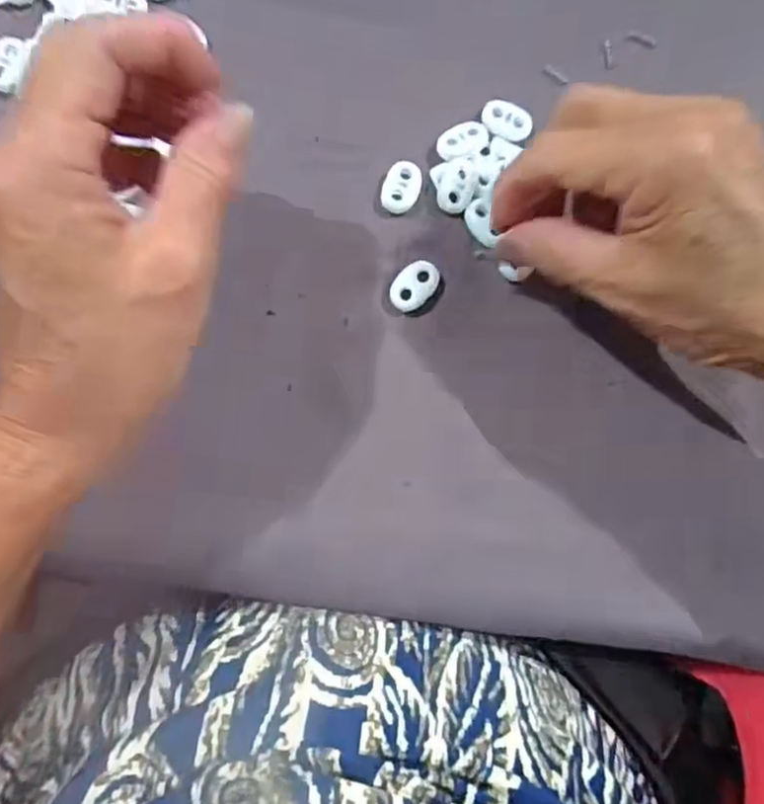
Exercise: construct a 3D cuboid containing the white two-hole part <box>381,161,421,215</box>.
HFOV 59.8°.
[{"bbox_3d":[0.008,-0.090,0.280,0.015,0.004,0.021,16,81,-4],"label":"white two-hole part"}]

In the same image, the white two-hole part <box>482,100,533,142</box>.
[{"bbox_3d":[0.054,-0.122,0.286,0.021,0.004,0.016,16,81,-4],"label":"white two-hole part"}]

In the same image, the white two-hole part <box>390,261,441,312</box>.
[{"bbox_3d":[0.014,-0.048,0.271,0.016,0.006,0.023,40,80,0],"label":"white two-hole part"}]

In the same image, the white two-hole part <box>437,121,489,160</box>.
[{"bbox_3d":[0.035,-0.112,0.283,0.023,0.004,0.014,-29,87,-9],"label":"white two-hole part"}]

